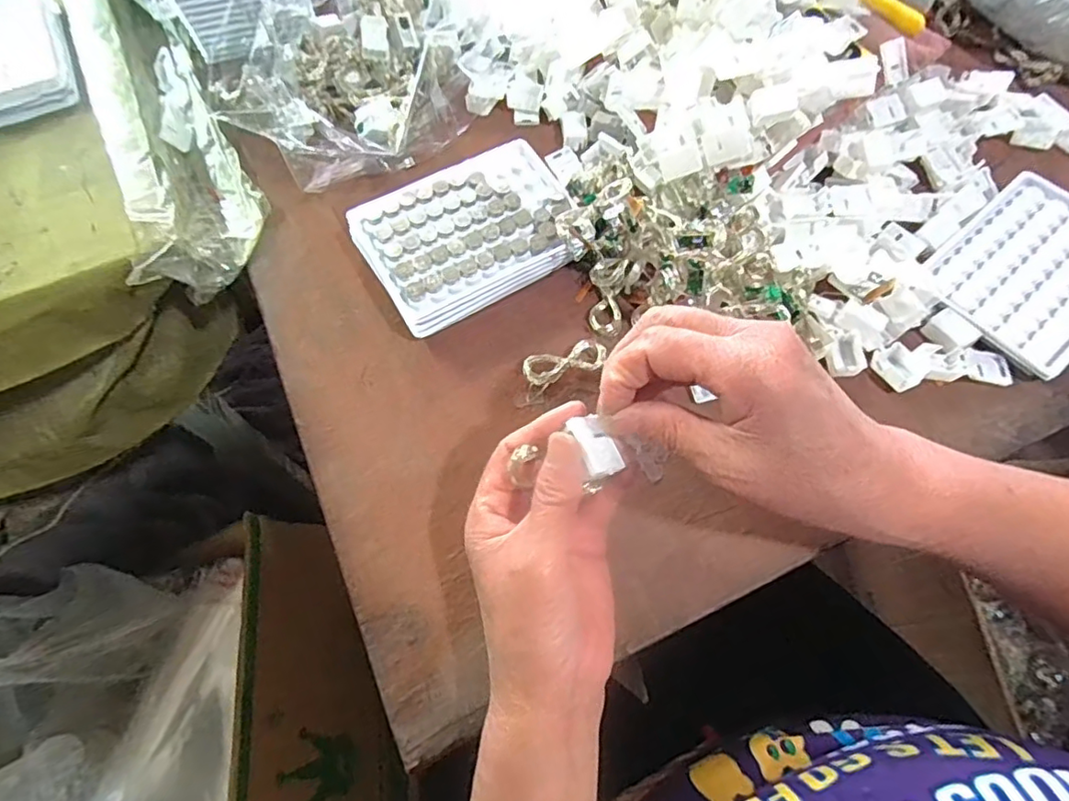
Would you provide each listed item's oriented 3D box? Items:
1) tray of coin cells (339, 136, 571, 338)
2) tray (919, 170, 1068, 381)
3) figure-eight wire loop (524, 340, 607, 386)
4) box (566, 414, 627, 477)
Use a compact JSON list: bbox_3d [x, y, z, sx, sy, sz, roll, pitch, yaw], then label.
[{"bbox_3d":[-0.040,-0.108,0.381,0.132,0.022,0.099,-27,68,-11],"label":"tray of coin cells"},{"bbox_3d":[0.309,-0.081,0.365,0.126,0.017,0.095,-38,70,-15],"label":"tray"},{"bbox_3d":[0.018,-0.022,0.351,0.050,0.012,0.022,-13,66,-5],"label":"figure-eight wire loop"},{"bbox_3d":[0.026,0.020,0.256,0.018,0.009,0.027,-13,72,-34],"label":"box"}]

